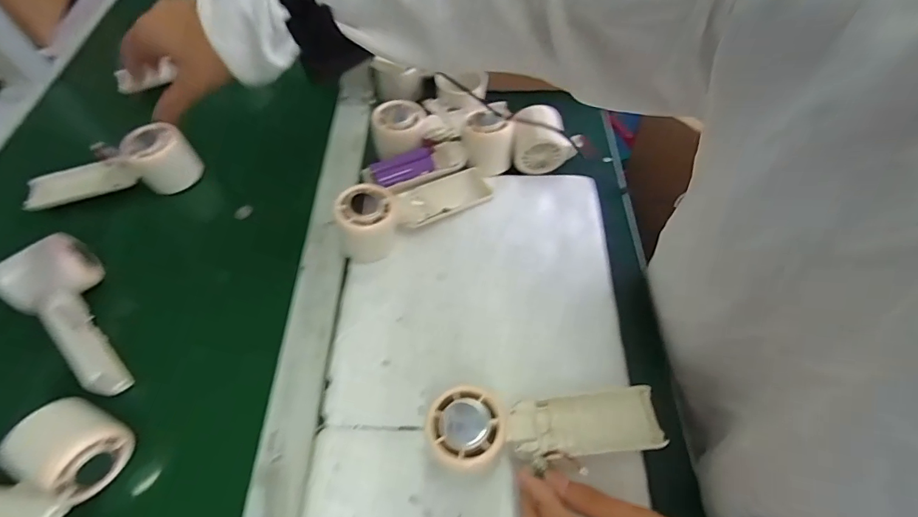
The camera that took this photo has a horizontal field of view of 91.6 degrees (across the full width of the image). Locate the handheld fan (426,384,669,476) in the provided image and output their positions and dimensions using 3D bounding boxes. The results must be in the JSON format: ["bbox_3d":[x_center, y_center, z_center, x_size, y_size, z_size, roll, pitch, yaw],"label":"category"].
[{"bbox_3d":[0.059,0.120,0.318,0.160,0.030,0.053,2,57,-11],"label":"handheld fan"}]

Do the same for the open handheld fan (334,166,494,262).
[{"bbox_3d":[-0.044,-0.058,0.446,0.160,0.052,0.056,-31,63,-18],"label":"open handheld fan"}]

